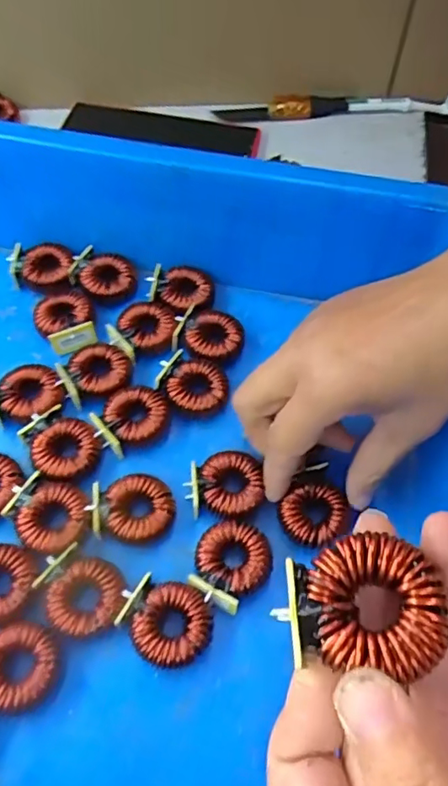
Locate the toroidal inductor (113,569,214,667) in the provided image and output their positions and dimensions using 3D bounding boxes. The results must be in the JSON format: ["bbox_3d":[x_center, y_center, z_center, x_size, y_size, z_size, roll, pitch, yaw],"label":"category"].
[{"bbox_3d":[-0.026,0.106,0.258,0.041,0.018,0.035,16,57,8],"label":"toroidal inductor"}]

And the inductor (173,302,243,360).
[{"bbox_3d":[-0.010,-0.035,0.346,0.040,0.017,0.033,27,59,14],"label":"inductor"}]

